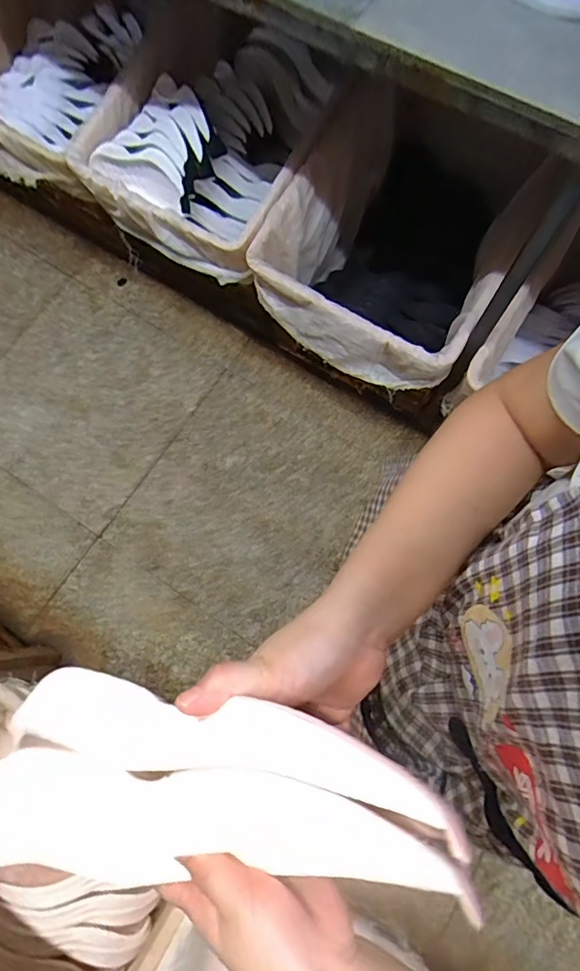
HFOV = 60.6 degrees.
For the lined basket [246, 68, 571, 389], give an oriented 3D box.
[{"bbox_3d":[0.203,-0.457,1.113,0.495,0.294,0.432,30,77,9],"label":"lined basket"}]

